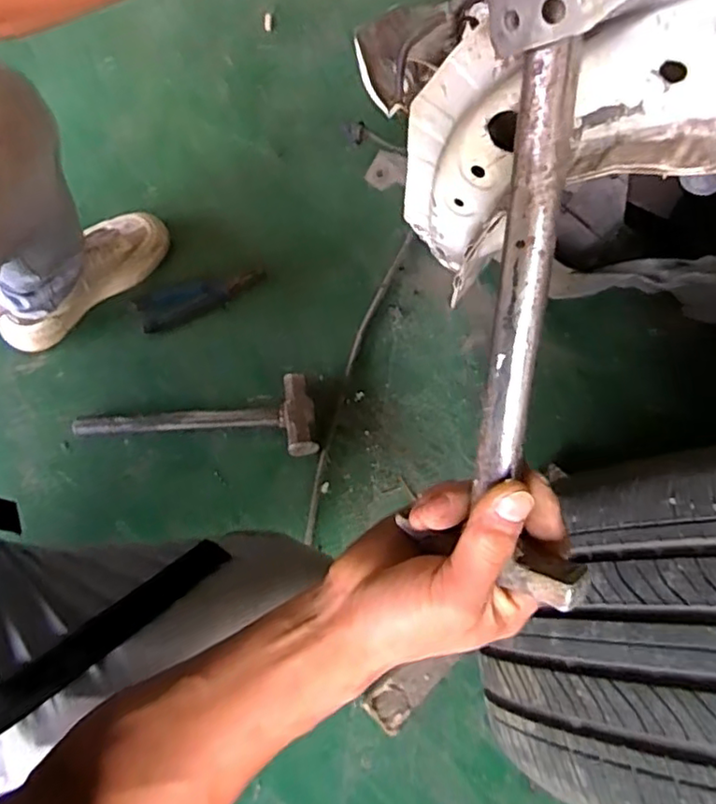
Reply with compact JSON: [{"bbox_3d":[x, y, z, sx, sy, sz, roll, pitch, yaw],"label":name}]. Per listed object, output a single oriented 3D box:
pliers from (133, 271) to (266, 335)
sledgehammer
[{"bbox_3d":[-0.230,-0.156,0.943,0.188,0.024,0.057,-22,71,-10],"label":"pliers"},{"bbox_3d":[-0.217,0.040,0.859,0.318,0.035,0.111,-9,69,-5],"label":"sledgehammer"}]

